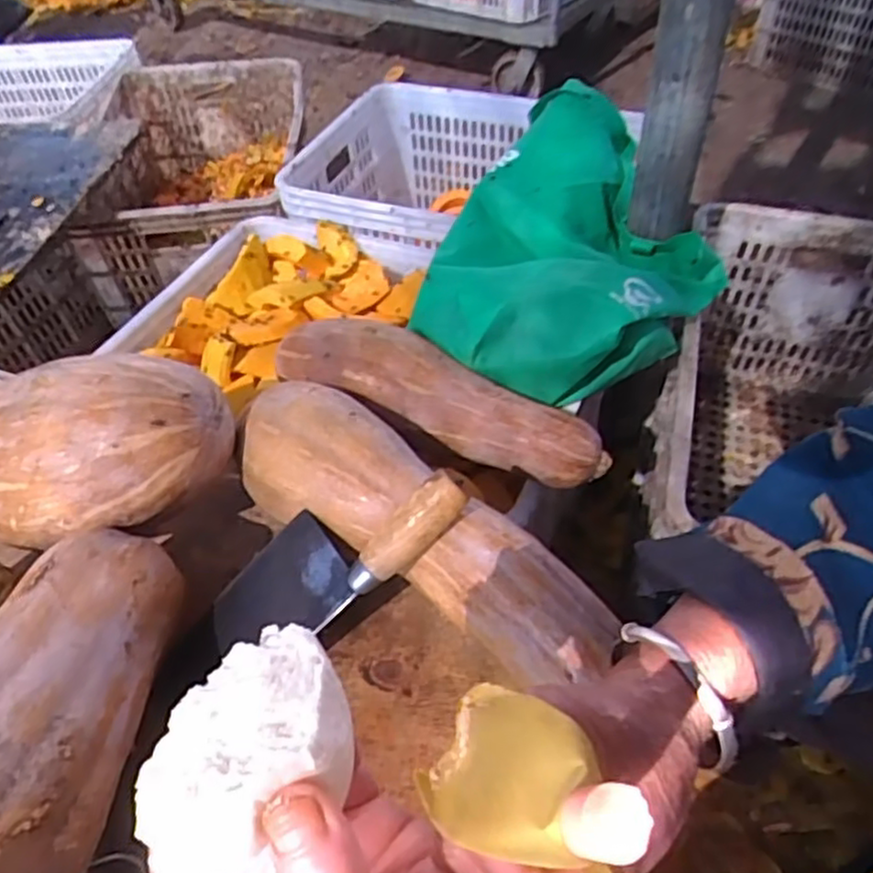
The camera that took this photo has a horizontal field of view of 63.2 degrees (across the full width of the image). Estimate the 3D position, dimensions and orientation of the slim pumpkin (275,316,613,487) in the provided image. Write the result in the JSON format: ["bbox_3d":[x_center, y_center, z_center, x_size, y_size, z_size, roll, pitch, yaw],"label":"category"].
[{"bbox_3d":[0.000,-0.035,0.620,0.304,0.067,0.074,18,52,19],"label":"slim pumpkin"}]

